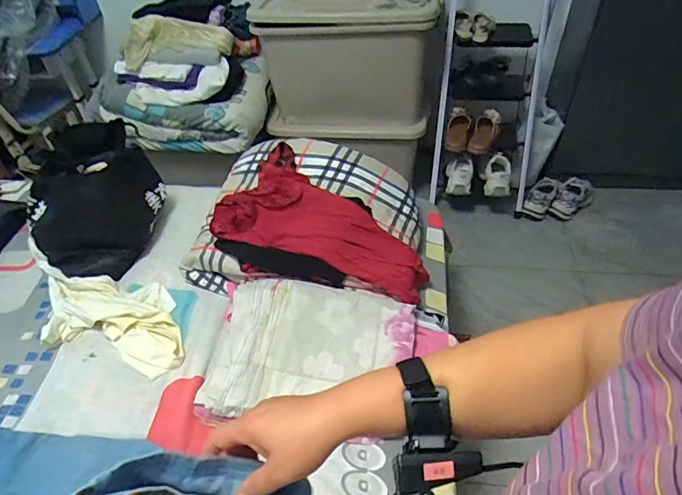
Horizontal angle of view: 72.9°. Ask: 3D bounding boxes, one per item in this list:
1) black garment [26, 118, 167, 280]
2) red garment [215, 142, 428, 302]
[{"bbox_3d":[-0.641,-0.132,1.216,0.278,0.249,0.346,31,55,30],"label":"black garment"},{"bbox_3d":[-0.026,-0.052,1.092,0.508,0.077,0.329,28,52,11],"label":"red garment"}]

